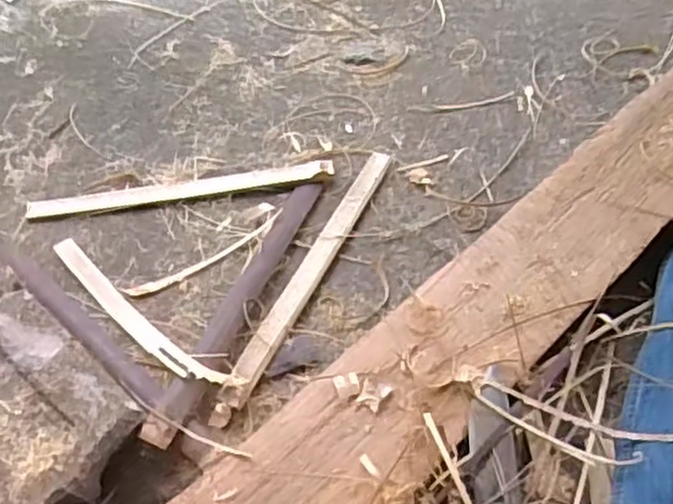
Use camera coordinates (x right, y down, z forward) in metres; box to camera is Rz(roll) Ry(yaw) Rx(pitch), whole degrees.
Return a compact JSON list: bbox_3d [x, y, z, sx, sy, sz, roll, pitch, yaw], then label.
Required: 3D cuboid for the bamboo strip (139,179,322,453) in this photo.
[{"bbox_3d":[-0.098,0.049,0.730,0.035,0.023,0.327,21,59,11],"label":"bamboo strip"}]

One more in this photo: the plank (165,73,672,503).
[{"bbox_3d":[0.151,0.051,0.681,1.082,0.037,0.137,-37,65,-23],"label":"plank"}]

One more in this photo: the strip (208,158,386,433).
[{"bbox_3d":[-0.028,0.023,0.757,0.029,0.015,0.363,23,58,16],"label":"strip"}]

